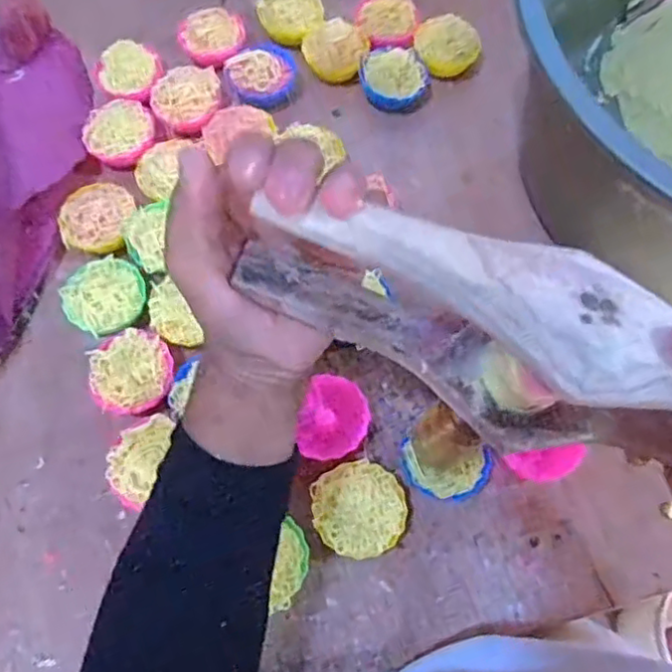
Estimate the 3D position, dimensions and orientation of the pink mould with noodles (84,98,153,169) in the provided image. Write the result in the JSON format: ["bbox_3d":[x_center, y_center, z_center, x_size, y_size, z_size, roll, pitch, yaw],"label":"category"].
[{"bbox_3d":[-0.189,-0.177,0.555,0.059,0.019,0.060,28,70,13],"label":"pink mould with noodles"}]

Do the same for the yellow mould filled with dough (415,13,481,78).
[{"bbox_3d":[0.106,-0.273,0.603,0.061,0.036,0.058,0,66,1],"label":"yellow mould filled with dough"}]

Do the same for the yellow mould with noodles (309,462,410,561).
[{"bbox_3d":[0.016,0.118,0.428,0.059,0.039,0.061,0,66,1],"label":"yellow mould with noodles"}]

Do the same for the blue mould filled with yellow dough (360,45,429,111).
[{"bbox_3d":[0.054,-0.235,0.586,0.065,0.038,0.064,9,67,5],"label":"blue mould filled with yellow dough"}]

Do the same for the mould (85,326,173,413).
[{"bbox_3d":[-0.150,0.028,0.469,0.058,0.032,0.061,0,66,1],"label":"mould"}]

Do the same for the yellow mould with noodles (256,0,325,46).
[{"bbox_3d":[-0.043,-0.304,0.611,0.060,0.038,0.060,0,66,1],"label":"yellow mould with noodles"}]

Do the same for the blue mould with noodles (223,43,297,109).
[{"bbox_3d":[-0.067,-0.234,0.581,0.062,0.041,0.055,-27,69,-10],"label":"blue mould with noodles"}]

